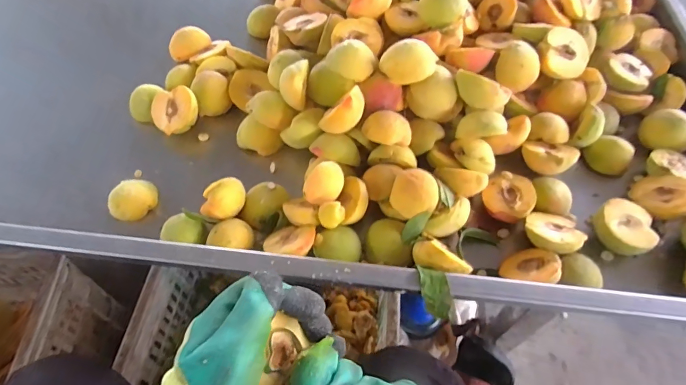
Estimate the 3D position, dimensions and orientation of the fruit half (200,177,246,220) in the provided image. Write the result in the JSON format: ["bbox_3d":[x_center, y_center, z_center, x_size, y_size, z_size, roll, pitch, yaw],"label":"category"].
[{"bbox_3d":[-0.137,0.007,0.479,0.051,0.019,0.046,-10,94,-31],"label":"fruit half"}]

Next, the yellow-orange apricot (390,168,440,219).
[{"bbox_3d":[0.081,0.005,0.467,0.050,0.042,0.053,1,56,-1],"label":"yellow-orange apricot"}]

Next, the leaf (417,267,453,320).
[{"bbox_3d":[0.091,0.100,0.409,0.027,0.030,0.043,-5,56,-4],"label":"leaf"}]

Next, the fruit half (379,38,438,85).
[{"bbox_3d":[0.080,-0.165,0.519,0.067,0.055,0.033,15,14,15],"label":"fruit half"}]

